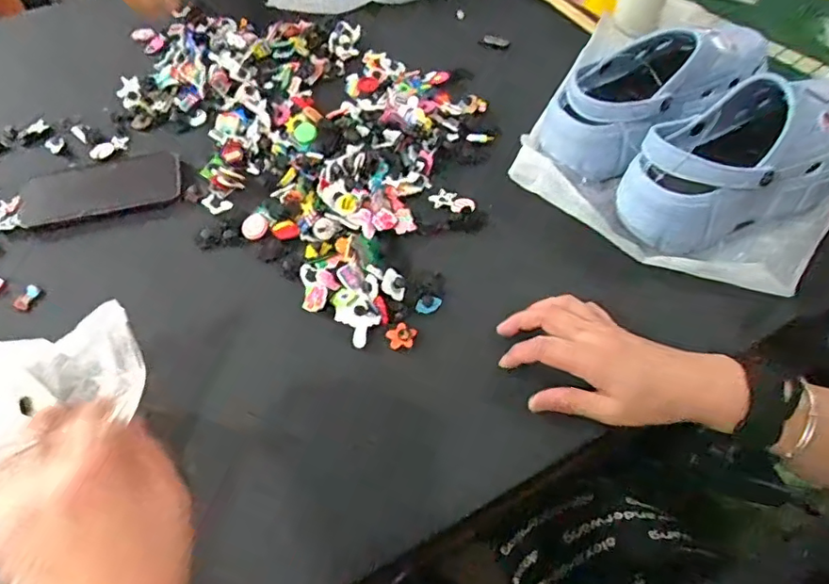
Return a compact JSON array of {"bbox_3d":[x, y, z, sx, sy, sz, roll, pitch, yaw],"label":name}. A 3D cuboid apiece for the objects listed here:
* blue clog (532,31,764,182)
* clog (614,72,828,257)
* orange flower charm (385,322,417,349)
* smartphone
[{"bbox_3d":[0.252,-0.212,0.593,0.242,0.099,0.118,-35,60,-21],"label":"blue clog"},{"bbox_3d":[0.310,-0.121,0.526,0.239,0.090,0.117,-27,57,-17],"label":"clog"},{"bbox_3d":[-0.011,0.039,0.486,0.026,0.012,0.021,-11,54,-5],"label":"orange flower charm"},{"bbox_3d":[-0.339,-0.114,0.606,0.163,0.005,0.084,-13,54,-7],"label":"smartphone"}]

